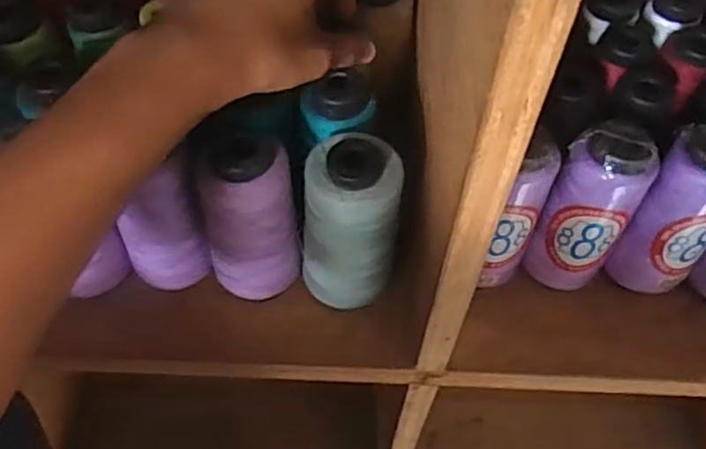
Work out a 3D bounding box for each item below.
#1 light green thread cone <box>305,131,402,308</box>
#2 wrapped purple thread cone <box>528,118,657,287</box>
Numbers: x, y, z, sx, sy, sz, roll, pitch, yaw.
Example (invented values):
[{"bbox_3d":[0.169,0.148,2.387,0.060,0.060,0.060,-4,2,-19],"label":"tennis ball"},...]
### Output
[{"bbox_3d":[0.001,0.001,0.354,0.056,0.103,0.045,10,55,5],"label":"light green thread cone"},{"bbox_3d":[0.135,-0.006,0.365,0.050,0.111,0.045,25,57,14],"label":"wrapped purple thread cone"}]

